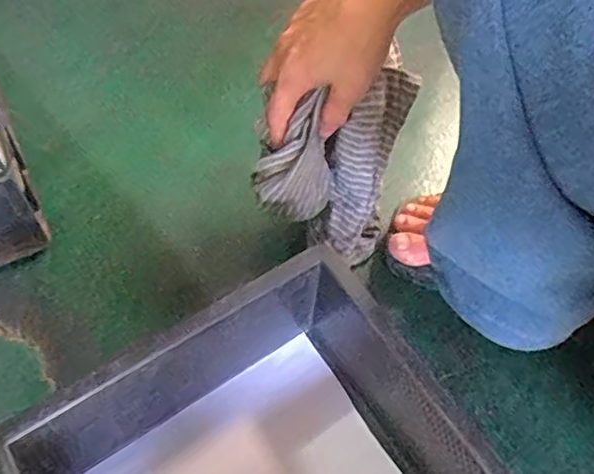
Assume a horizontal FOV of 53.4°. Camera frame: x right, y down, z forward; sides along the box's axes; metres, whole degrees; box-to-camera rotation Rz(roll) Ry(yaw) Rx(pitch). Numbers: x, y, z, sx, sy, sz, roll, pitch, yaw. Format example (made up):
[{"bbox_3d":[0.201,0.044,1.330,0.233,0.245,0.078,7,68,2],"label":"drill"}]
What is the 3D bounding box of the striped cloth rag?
[{"bbox_3d":[0.032,-0.047,0.476,0.123,0.160,0.065,-15,61,-11],"label":"striped cloth rag"}]

